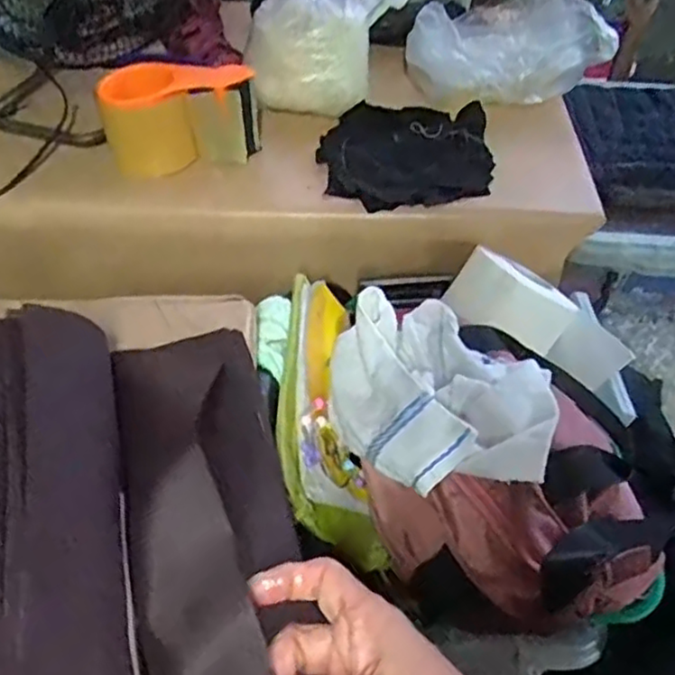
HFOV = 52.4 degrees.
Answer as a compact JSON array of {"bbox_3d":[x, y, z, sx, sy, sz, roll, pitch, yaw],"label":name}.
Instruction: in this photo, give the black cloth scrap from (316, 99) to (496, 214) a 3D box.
[{"bbox_3d":[0.071,-0.196,0.715,0.172,0.027,0.155,-1,48,-1],"label":"black cloth scrap"}]

